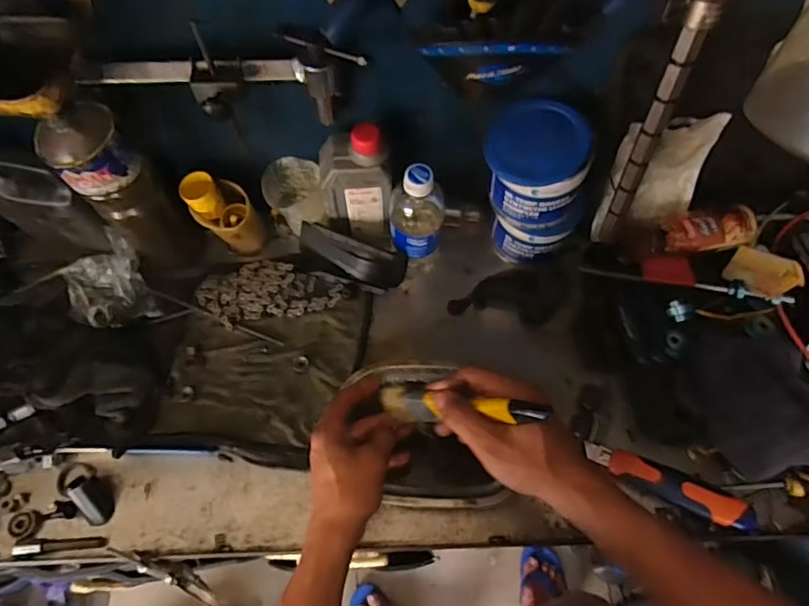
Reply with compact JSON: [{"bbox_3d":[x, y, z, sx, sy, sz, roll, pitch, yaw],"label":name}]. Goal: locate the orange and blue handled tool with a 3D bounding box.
[{"bbox_3d":[0.273,0.189,0.552,0.166,0.030,0.035,22,68,11],"label":"orange and blue handled tool"}]

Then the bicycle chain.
[{"bbox_3d":[-0.167,-0.014,0.668,0.165,0.028,0.075,-13,66,-5],"label":"bicycle chain"}]

